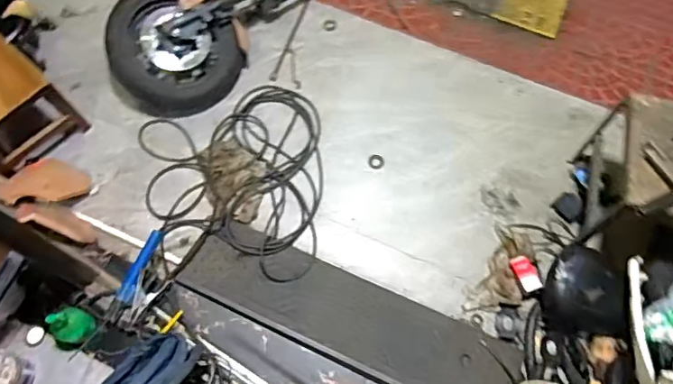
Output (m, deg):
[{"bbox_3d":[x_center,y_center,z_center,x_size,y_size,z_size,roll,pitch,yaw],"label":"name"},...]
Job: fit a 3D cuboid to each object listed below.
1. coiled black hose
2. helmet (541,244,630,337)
[{"bbox_3d":[-0.306,-0.044,1.643,0.578,0.039,0.647,-13,64,-8],"label":"coiled black hose"},{"bbox_3d":[0.673,0.248,1.419,0.182,0.155,0.256,6,66,2],"label":"helmet"}]

